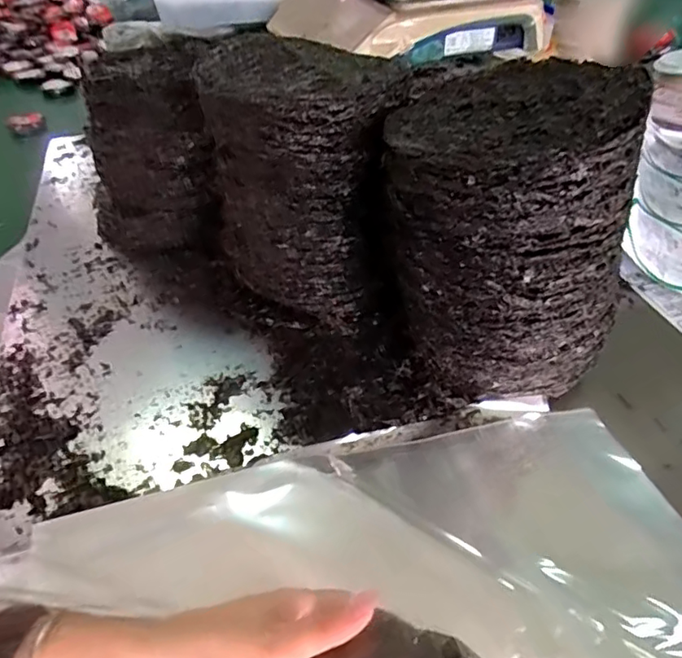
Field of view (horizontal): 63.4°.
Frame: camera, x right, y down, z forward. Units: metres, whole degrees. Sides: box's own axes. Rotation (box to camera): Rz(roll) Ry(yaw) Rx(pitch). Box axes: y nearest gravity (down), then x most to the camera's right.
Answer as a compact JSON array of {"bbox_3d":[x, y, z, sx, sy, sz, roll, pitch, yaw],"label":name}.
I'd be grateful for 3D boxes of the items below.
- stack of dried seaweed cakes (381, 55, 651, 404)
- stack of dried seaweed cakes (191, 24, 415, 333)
[{"bbox_3d":[0.150,-0.080,0.530,0.213,0.283,0.197,7,44,9],"label":"stack of dried seaweed cakes"},{"bbox_3d":[-0.037,-0.152,0.610,0.194,0.271,0.183,15,47,16],"label":"stack of dried seaweed cakes"}]

